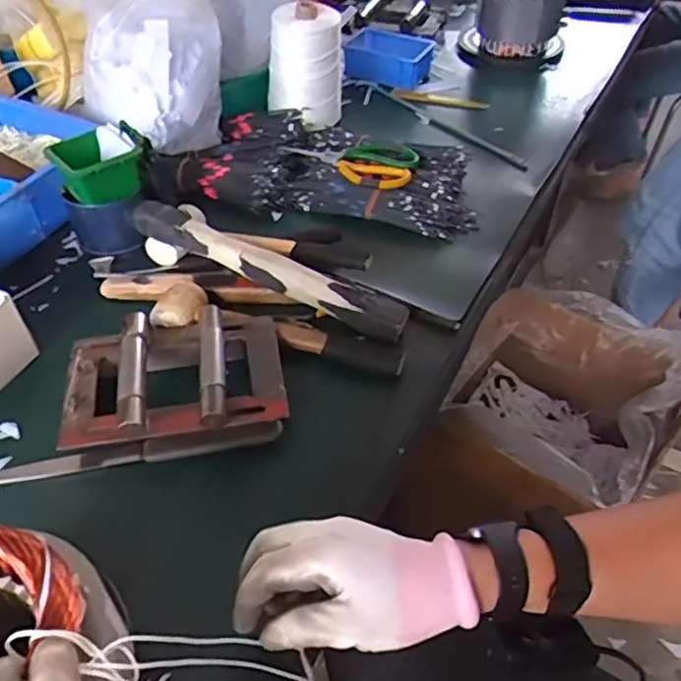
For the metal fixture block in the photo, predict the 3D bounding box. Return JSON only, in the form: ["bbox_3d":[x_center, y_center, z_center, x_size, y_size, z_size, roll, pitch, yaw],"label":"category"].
[{"bbox_3d":[-0.152,0.034,0.575,0.196,0.046,0.141,-9,46,-8],"label":"metal fixture block"}]

